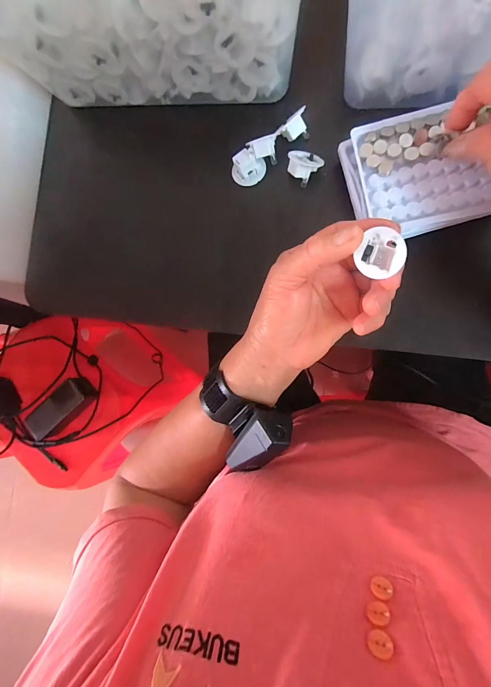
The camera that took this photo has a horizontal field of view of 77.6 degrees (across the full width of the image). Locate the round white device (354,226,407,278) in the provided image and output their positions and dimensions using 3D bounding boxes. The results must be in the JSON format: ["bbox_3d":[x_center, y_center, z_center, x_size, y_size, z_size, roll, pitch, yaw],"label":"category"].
[{"bbox_3d":[0.090,-0.059,0.203,0.029,0.013,0.029,-1,87,9],"label":"round white device"}]

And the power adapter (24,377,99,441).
[{"bbox_3d":[-0.359,0.128,0.595,0.143,0.031,0.063,-44,96,-6],"label":"power adapter"}]

